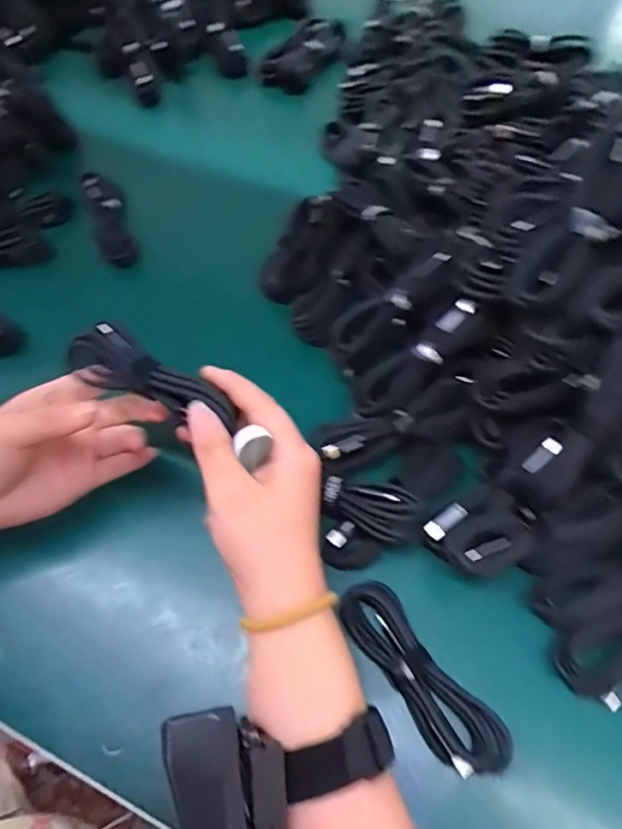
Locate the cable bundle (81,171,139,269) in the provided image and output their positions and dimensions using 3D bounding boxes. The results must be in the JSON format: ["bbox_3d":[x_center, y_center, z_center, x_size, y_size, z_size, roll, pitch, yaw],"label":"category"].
[{"bbox_3d":[-0.182,-0.178,0.467,0.034,0.024,0.094,-20,81,-8],"label":"cable bundle"}]

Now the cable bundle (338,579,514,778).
[{"bbox_3d":[0.060,0.142,0.284,0.034,0.016,0.110,-34,67,-15],"label":"cable bundle"}]

